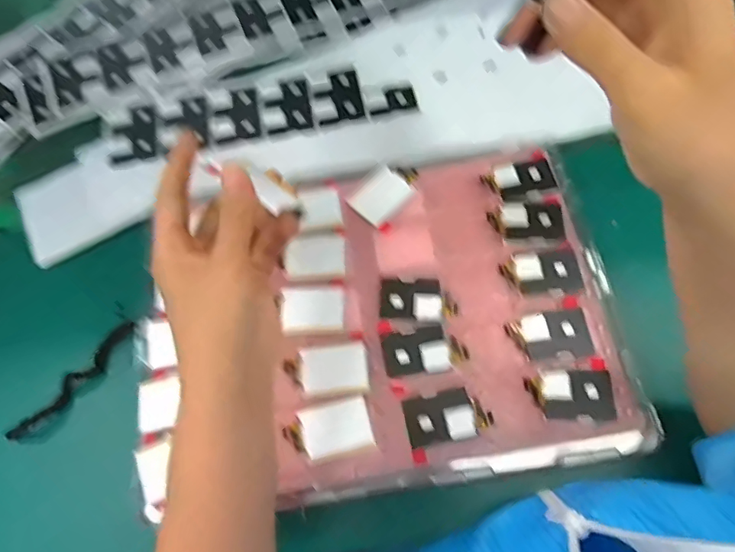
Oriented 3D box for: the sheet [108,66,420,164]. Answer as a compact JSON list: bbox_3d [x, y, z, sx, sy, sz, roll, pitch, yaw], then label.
[{"bbox_3d":[-0.100,-0.156,0.491,0.283,0.009,0.062,-11,70,-3],"label":"sheet"}]

